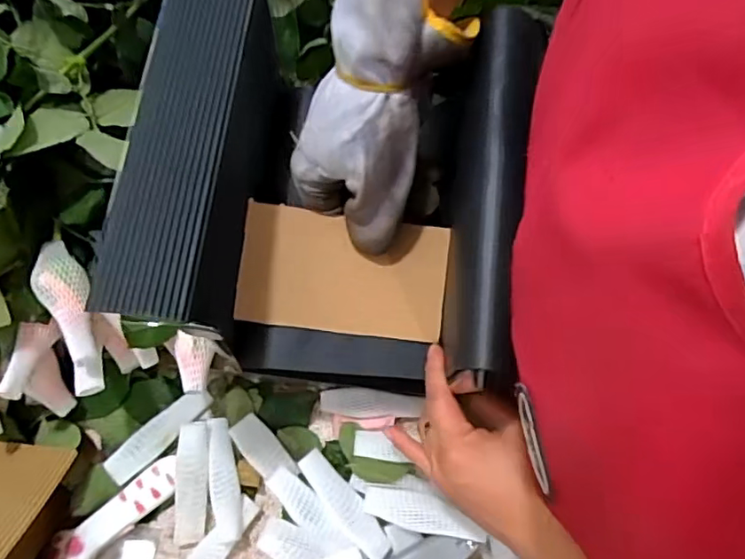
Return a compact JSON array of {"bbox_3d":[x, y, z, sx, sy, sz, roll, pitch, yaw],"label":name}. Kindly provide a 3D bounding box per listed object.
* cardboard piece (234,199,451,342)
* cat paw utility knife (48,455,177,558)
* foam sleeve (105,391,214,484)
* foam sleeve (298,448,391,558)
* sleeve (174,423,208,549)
[{"bbox_3d":[-0.019,-0.004,0.382,0.138,0.006,0.079,7,83,-6],"label":"cardboard piece"},{"bbox_3d":[-0.183,0.170,0.397,0.100,0.013,0.032,-36,76,-13],"label":"cat paw utility knife"},{"bbox_3d":[-0.159,0.115,0.418,0.022,0.016,0.082,43,75,12],"label":"foam sleeve"},{"bbox_3d":[-0.021,0.161,0.399,0.024,0.007,0.086,-40,77,-14],"label":"foam sleeve"},{"bbox_3d":[-0.131,0.148,0.403,0.020,0.015,0.086,2,90,-1],"label":"sleeve"}]

